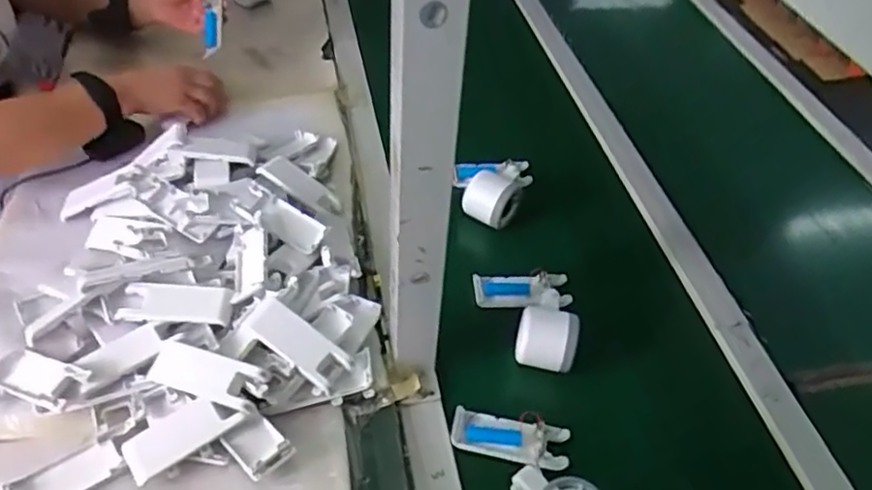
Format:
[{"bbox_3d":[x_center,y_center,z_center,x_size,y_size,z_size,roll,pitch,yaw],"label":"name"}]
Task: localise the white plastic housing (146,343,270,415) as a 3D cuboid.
[{"bbox_3d":[-0.199,0.114,0.558,0.102,0.018,0.038,13,61,19],"label":"white plastic housing"}]

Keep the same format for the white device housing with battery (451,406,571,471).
[{"bbox_3d":[0.067,0.175,0.581,0.105,0.015,0.039,10,47,3],"label":"white device housing with battery"}]

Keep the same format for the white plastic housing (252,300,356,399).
[{"bbox_3d":[-0.122,0.088,0.574,0.098,0.017,0.039,38,53,9],"label":"white plastic housing"}]

